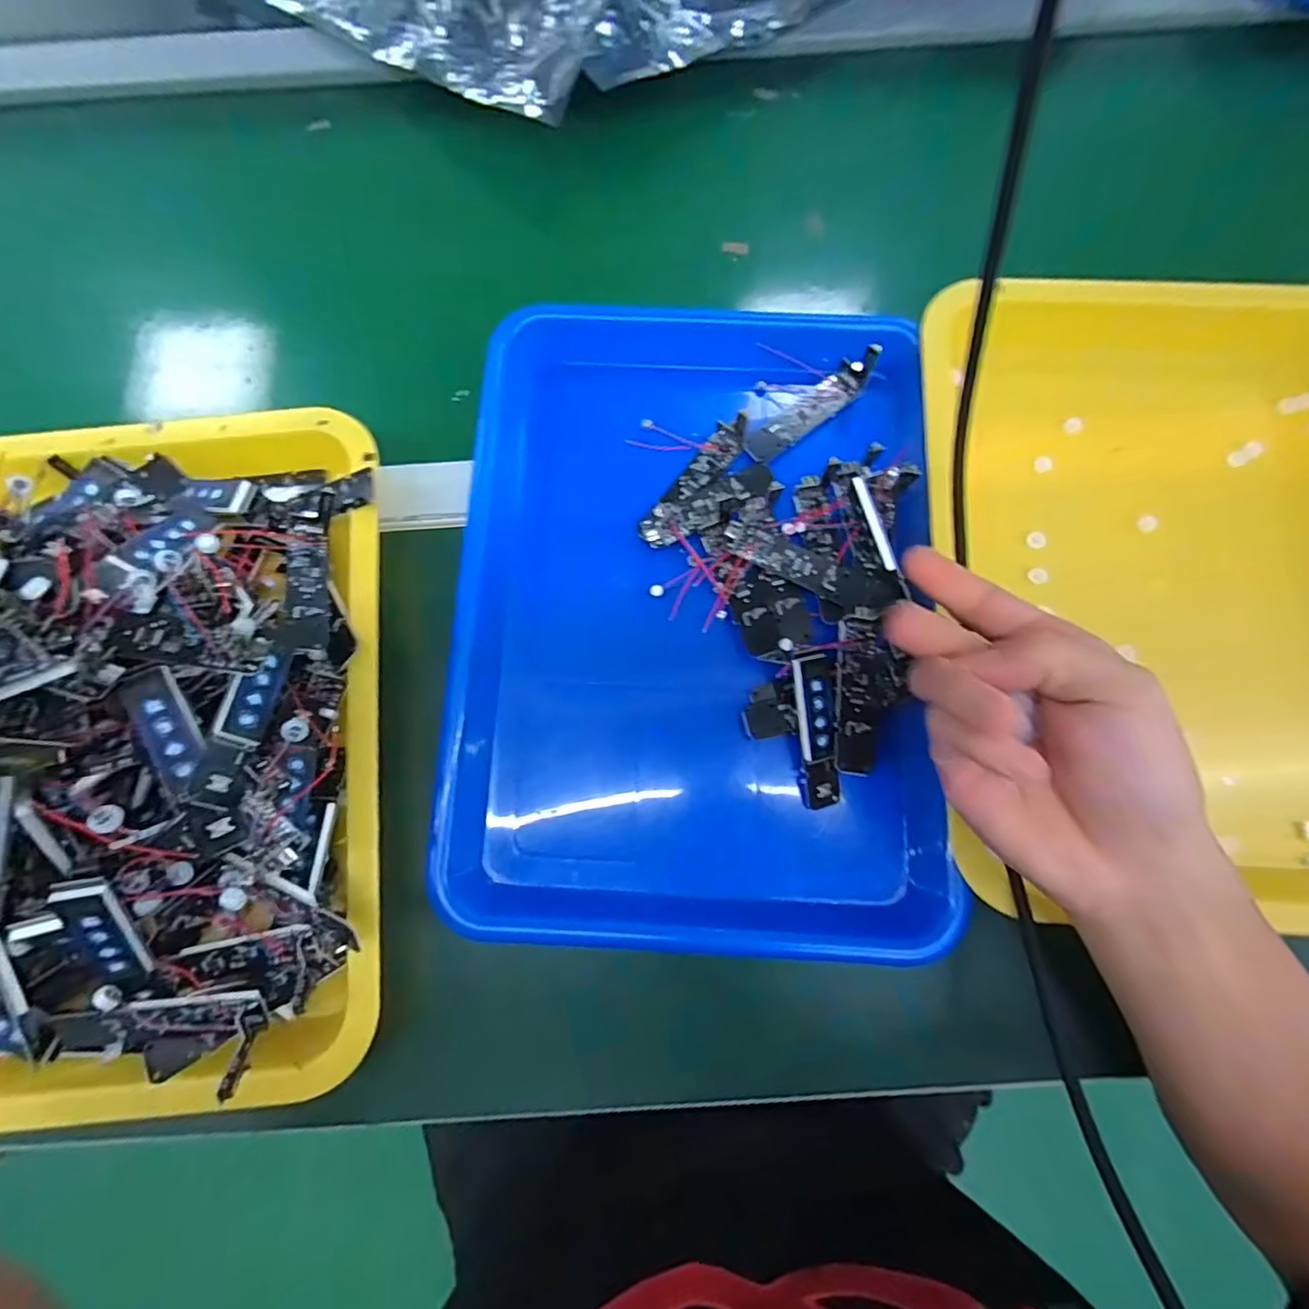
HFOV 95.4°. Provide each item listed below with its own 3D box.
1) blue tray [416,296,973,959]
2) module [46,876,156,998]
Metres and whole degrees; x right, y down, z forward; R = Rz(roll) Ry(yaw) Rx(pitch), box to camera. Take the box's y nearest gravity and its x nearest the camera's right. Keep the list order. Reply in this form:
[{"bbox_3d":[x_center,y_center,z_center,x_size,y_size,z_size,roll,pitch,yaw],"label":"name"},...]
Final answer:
[{"bbox_3d":[0.022,-0.024,0.312,0.239,0.039,0.334,2,78,2],"label":"blue tray"},{"bbox_3d":[-0.213,0.112,0.232,0.018,0.012,0.060,3,117,2],"label":"module"}]

